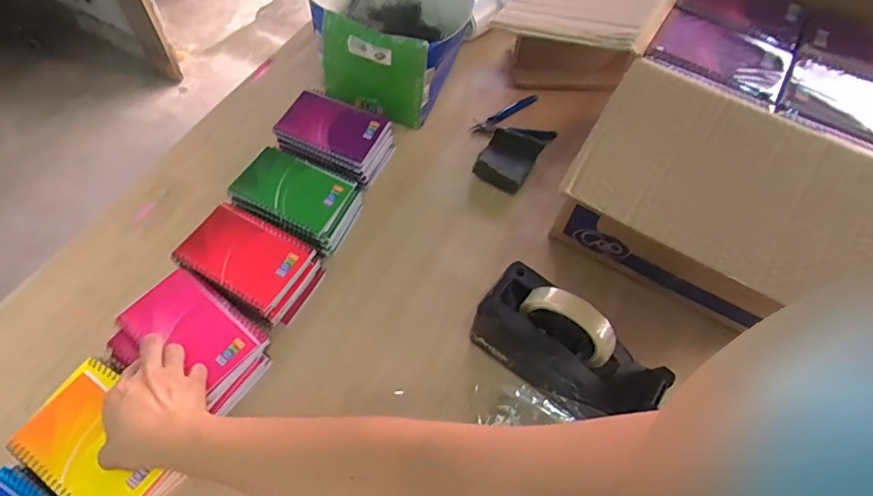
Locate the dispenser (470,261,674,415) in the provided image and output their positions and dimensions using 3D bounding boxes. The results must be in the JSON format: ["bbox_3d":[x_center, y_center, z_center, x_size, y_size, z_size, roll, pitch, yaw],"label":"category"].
[{"bbox_3d":[0.135,0.103,0.526,0.191,0.120,0.074,34,63,15],"label":"dispenser"}]

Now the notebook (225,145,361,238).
[{"bbox_3d":[-0.178,-0.074,0.639,0.131,0.015,0.086,24,61,10],"label":"notebook"}]

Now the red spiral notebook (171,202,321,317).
[{"bbox_3d":[-0.219,0.007,0.588,0.128,0.015,0.092,27,61,12],"label":"red spiral notebook"}]

